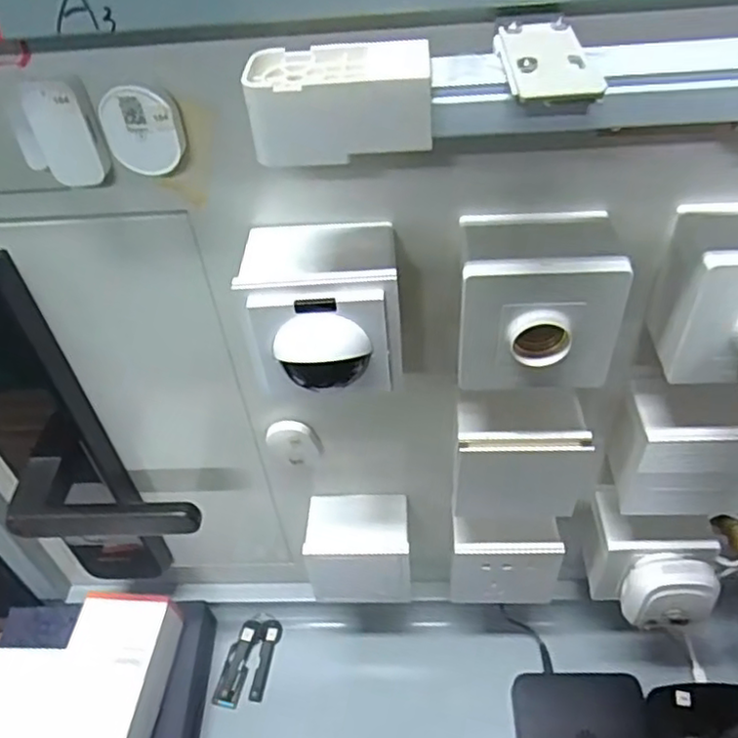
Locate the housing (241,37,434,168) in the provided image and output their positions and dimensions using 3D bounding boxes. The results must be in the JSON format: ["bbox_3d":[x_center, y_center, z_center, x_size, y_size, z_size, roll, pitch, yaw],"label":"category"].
[{"bbox_3d":[-0.011,-0.117,0.291,0.076,0.034,0.042,-3,45,4],"label":"housing"}]

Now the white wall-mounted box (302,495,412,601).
[{"bbox_3d":[-0.006,0.155,0.572,0.084,0.091,0.057,0,45,7],"label":"white wall-mounted box"}]

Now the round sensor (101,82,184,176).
[{"bbox_3d":[-0.115,-0.121,0.335,0.036,0.044,0.007,-5,45,2],"label":"round sensor"}]

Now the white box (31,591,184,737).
[{"bbox_3d":[-0.225,0.281,0.575,0.084,0.052,0.156,0,45,7],"label":"white box"}]

